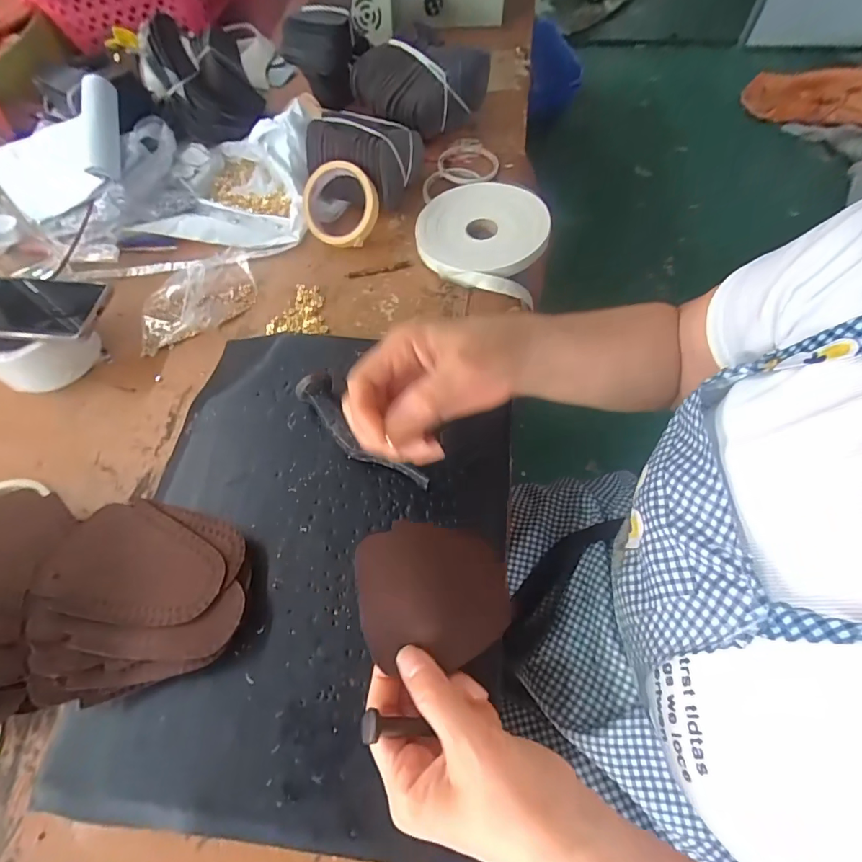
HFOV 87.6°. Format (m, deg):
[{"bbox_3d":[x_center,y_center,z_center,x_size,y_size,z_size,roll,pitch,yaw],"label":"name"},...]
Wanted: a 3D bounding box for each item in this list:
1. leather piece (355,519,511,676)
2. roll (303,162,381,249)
[{"bbox_3d":[0.005,0.103,0.289,0.108,0.014,0.082,13,54,-26],"label":"leather piece"},{"bbox_3d":[-0.112,-0.281,0.559,0.094,0.027,0.093,40,112,4],"label":"roll"}]

